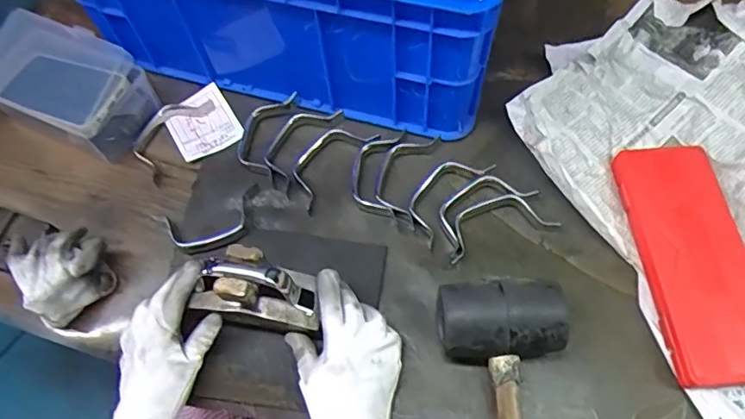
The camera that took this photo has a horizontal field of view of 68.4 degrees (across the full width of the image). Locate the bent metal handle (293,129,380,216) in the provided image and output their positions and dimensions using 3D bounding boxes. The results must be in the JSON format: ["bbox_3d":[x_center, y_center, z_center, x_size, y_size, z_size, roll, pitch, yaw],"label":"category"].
[{"bbox_3d":[-0.052,-0.057,0.637,0.054,0.010,0.121,37,69,19],"label":"bent metal handle"}]

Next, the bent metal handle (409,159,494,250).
[{"bbox_3d":[0.080,-0.018,0.608,0.051,0.016,0.115,36,69,19],"label":"bent metal handle"}]

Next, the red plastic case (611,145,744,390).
[{"bbox_3d":[0.326,0.046,0.558,0.097,0.028,0.253,-4,62,0],"label":"red plastic case"}]

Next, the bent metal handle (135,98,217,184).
[{"bbox_3d":[-0.248,-0.094,0.664,0.051,0.032,0.120,24,65,14],"label":"bent metal handle"}]

